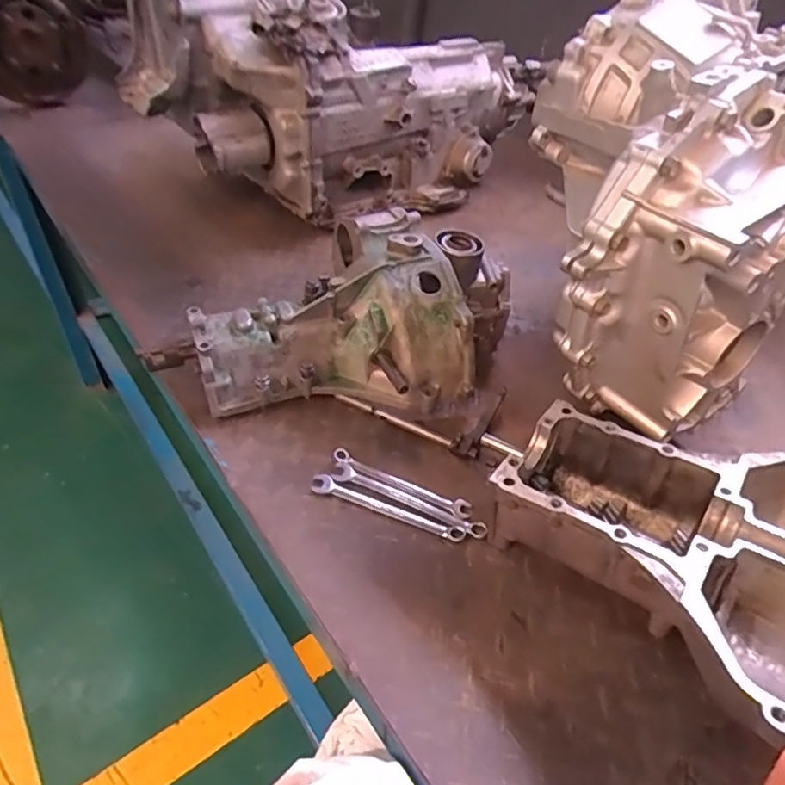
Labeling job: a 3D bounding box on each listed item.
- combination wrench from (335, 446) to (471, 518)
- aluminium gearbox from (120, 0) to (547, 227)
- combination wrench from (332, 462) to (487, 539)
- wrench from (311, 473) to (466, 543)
[{"bbox_3d":[0.009,0.092,0.607,0.152,0.007,0.022,22,45,18],"label":"combination wrench"},{"bbox_3d":[-0.100,-0.574,1.023,0.579,0.364,0.443,-29,52,-32],"label":"aluminium gearbox"},{"bbox_3d":[0.015,0.110,0.591,0.166,0.007,0.020,20,44,16],"label":"combination wrench"},{"bbox_3d":[-0.006,0.117,0.581,0.160,0.004,0.022,19,44,15],"label":"wrench"}]

